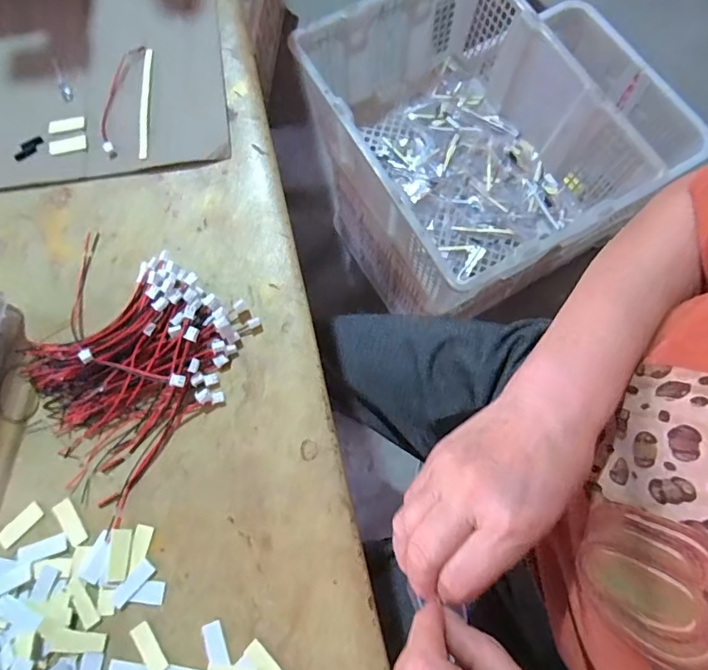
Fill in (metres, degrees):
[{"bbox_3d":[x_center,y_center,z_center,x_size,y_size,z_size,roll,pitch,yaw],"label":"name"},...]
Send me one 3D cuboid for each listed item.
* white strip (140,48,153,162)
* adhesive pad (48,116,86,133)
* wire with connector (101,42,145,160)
[{"bbox_3d":[-0.162,-0.179,0.364,0.007,0.006,0.098,-3,74,-2],"label":"white strip"},{"bbox_3d":[-0.219,-0.161,0.356,0.028,0.004,0.011,-5,74,-3],"label":"adhesive pad"},{"bbox_3d":[-0.181,-0.182,0.361,0.017,0.005,0.100,7,74,1],"label":"wire with connector"}]

